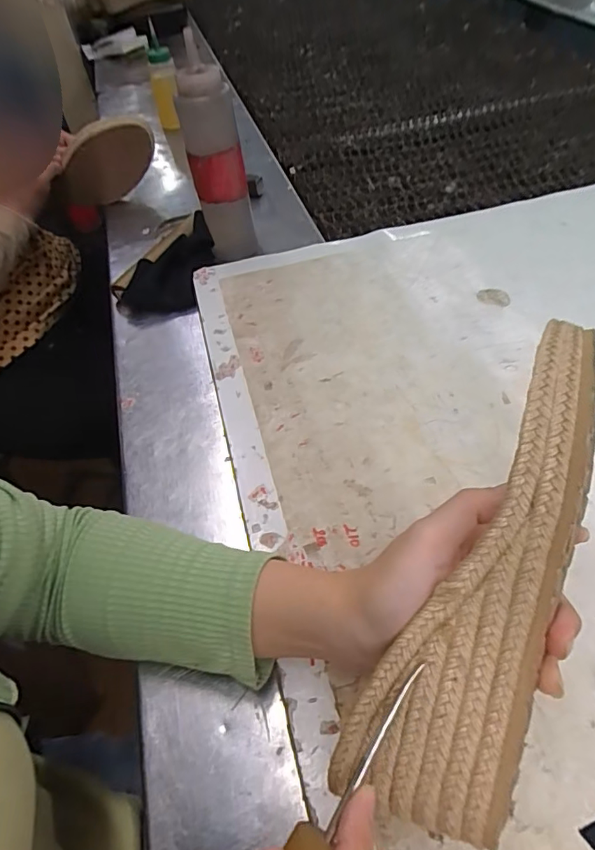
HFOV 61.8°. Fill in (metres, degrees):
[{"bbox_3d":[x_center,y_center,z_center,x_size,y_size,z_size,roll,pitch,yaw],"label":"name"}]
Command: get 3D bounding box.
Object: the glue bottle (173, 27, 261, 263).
[{"bbox_3d":[-0.086,-0.278,0.531,0.056,0.189,0.055,-17,51,-8],"label":"glue bottle"}]

